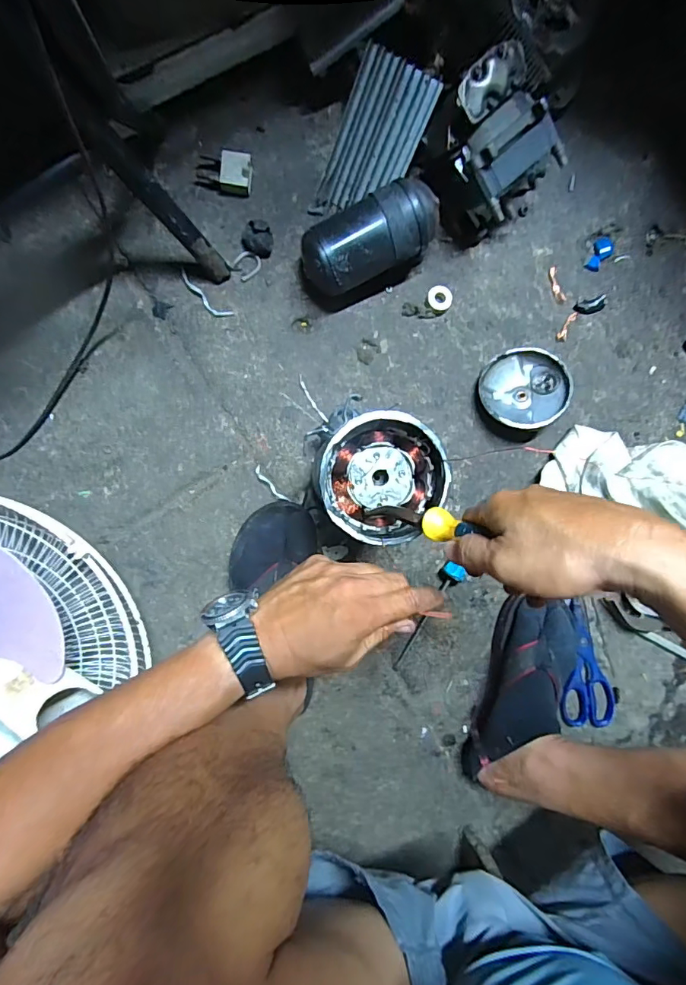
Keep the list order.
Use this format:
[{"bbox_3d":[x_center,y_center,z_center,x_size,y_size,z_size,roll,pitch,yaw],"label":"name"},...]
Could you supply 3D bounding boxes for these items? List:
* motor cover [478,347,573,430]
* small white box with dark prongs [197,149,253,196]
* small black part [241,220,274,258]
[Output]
[{"bbox_3d":[0.227,-0.130,0.594,0.106,0.034,0.106,-39,74,4],"label":"motor cover"},{"bbox_3d":[-0.142,-0.386,0.568,0.061,0.024,0.043,5,92,-4],"label":"small white box with dark prongs"},{"bbox_3d":[-0.105,-0.310,0.579,0.037,0.020,0.037,-4,92,-4],"label":"small black part"}]

